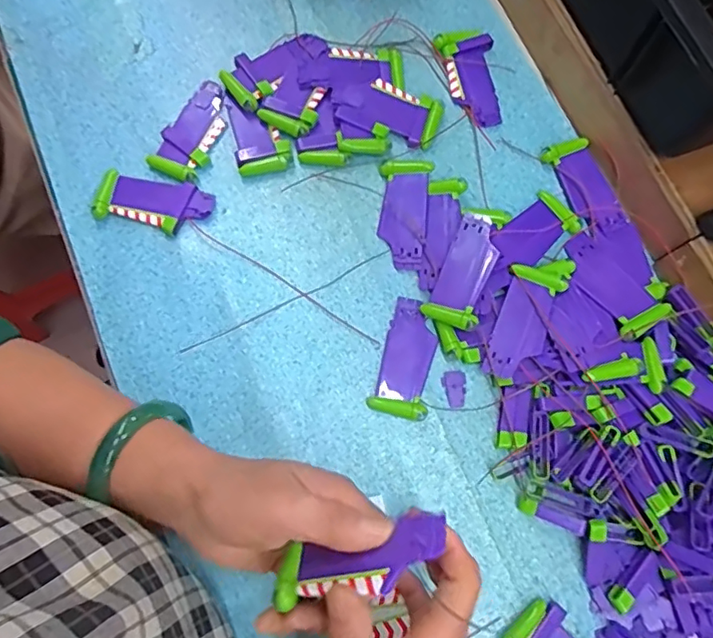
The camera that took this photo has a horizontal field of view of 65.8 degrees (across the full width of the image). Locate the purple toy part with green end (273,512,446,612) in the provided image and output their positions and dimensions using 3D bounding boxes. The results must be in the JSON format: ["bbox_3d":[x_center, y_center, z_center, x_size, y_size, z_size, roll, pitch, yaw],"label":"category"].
[{"bbox_3d":[0.002,0.119,0.267,0.087,0.032,0.011,-23,122,15],"label":"purple toy part with green end"}]

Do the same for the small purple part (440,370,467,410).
[{"bbox_3d":[0.073,0.052,0.411,0.018,0.004,0.027,-2,77,-2],"label":"small purple part"}]

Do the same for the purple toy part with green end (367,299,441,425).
[{"bbox_3d":[0.039,0.029,0.414,0.039,0.008,0.088,14,77,2],"label":"purple toy part with green end"}]

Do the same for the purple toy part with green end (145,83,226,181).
[{"bbox_3d":[-0.131,-0.155,0.453,0.043,0.008,0.088,30,78,5],"label":"purple toy part with green end"}]

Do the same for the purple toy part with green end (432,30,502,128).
[{"bbox_3d":[0.102,-0.206,0.472,0.047,0.011,0.088,-17,78,-6],"label":"purple toy part with green end"}]

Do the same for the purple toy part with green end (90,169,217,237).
[{"bbox_3d":[-0.160,-0.091,0.434,0.088,0.010,0.041,14,77,2],"label":"purple toy part with green end"}]

